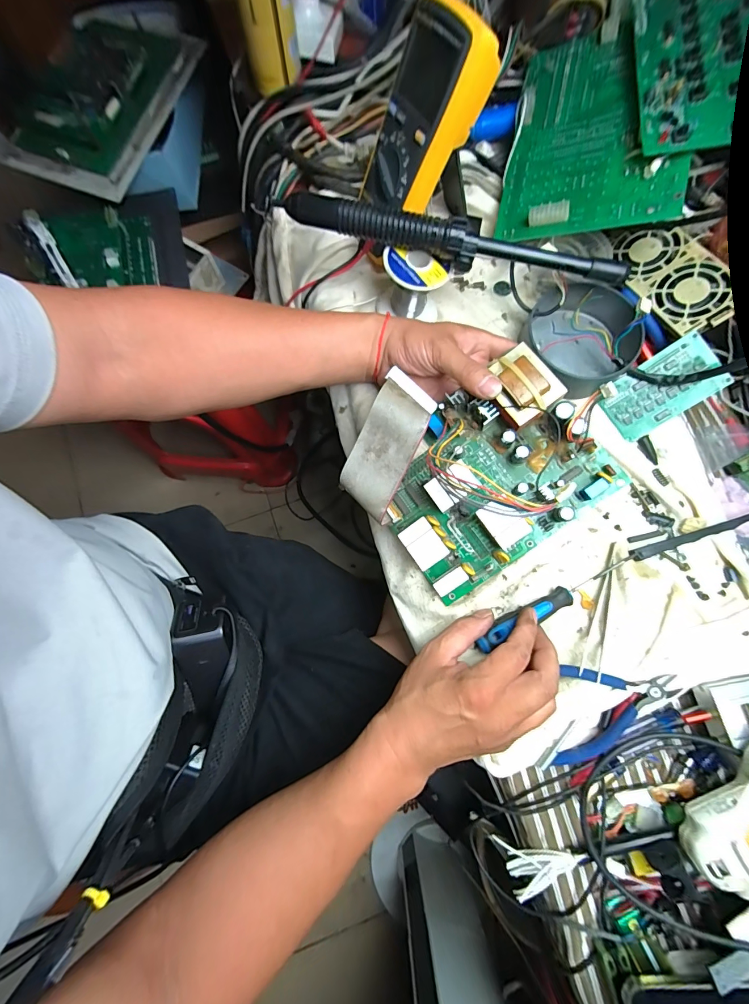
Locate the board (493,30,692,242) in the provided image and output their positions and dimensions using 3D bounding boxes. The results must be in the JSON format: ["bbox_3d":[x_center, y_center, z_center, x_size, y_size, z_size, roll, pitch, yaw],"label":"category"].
[{"bbox_3d":[0.218,-0.368,0.365,0.158,0.015,0.211,11,87,25],"label":"board"}]

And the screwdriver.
[{"bbox_3d":[0.161,0.088,0.330,0.162,0.017,0.018,-25,80,-8],"label":"screwdriver"}]

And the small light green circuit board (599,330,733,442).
[{"bbox_3d":[0.277,-0.108,0.360,0.093,0.009,0.059,-34,87,26],"label":"small light green circuit board"}]

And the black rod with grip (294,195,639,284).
[{"bbox_3d":[0.074,-0.233,0.331,0.300,0.029,0.032,8,79,1],"label":"black rod with grip"}]

